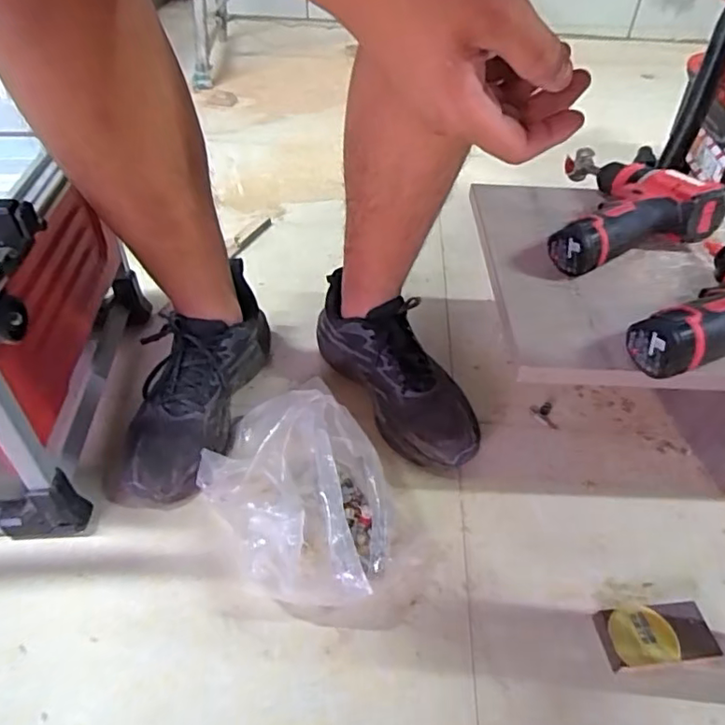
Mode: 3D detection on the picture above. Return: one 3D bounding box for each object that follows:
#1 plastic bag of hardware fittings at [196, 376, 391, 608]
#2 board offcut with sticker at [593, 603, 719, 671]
[{"bbox_3d":[-0.067,0.125,0.559,0.151,0.095,0.254,-24,49,-26],"label":"plastic bag of hardware fittings"},{"bbox_3d":[0.261,0.245,0.503,0.095,0.021,0.052,-1,43,-5],"label":"board offcut with sticker"}]

